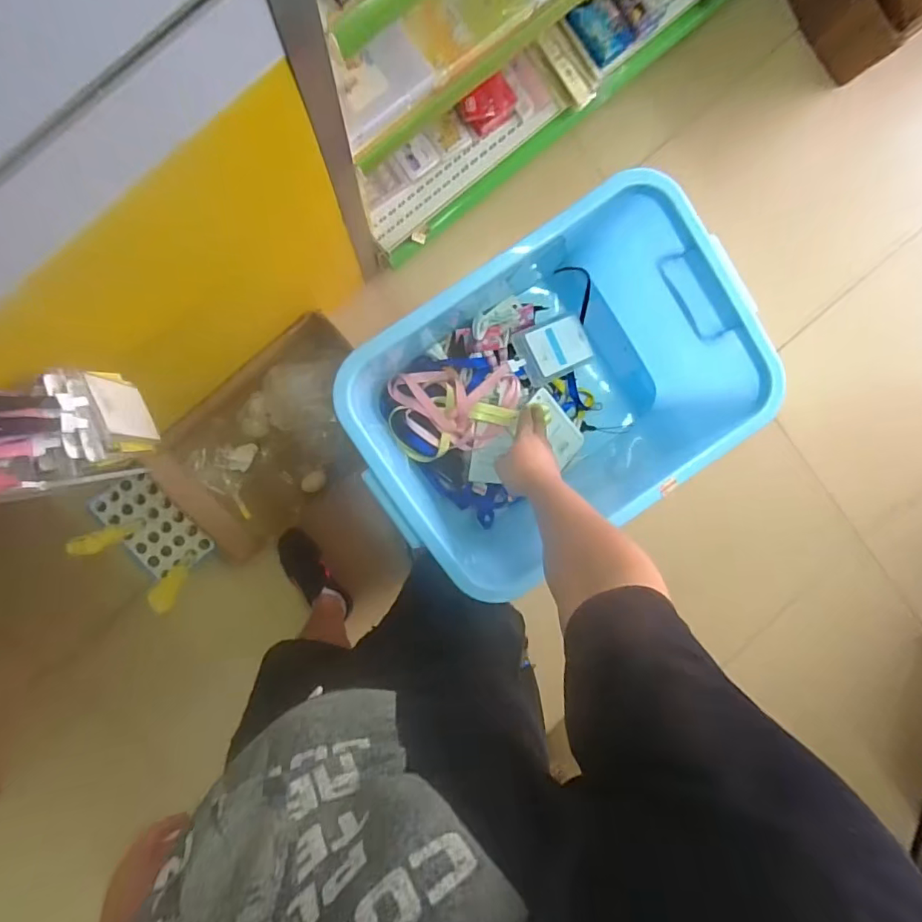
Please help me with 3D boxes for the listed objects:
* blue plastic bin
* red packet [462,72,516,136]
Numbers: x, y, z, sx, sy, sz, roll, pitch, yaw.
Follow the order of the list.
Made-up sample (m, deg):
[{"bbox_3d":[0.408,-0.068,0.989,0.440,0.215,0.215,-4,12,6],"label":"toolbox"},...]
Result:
[{"bbox_3d":[0.118,-0.071,0.731,0.473,0.284,0.386,-35,97,-1],"label":"blue plastic bin"},{"bbox_3d":[0.059,-0.728,1.057,0.104,0.022,0.083,-28,134,17],"label":"red packet"}]

